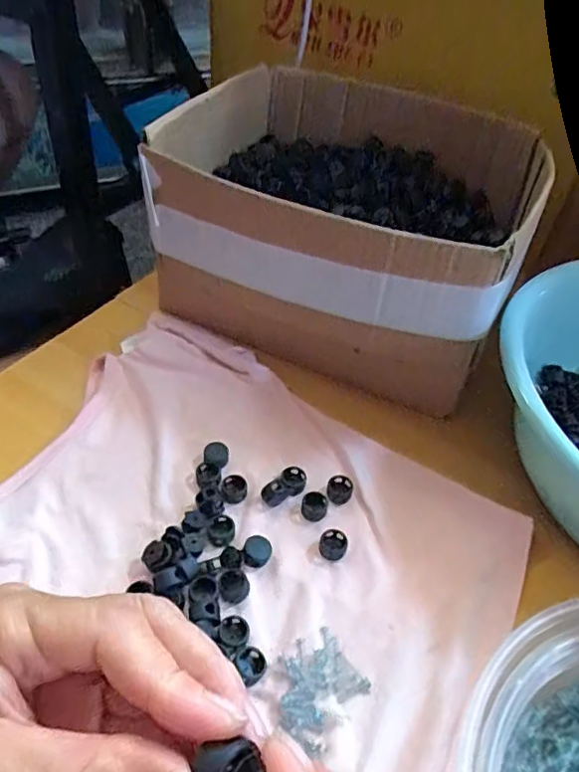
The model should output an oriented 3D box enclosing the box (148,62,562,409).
[{"bbox_3d":[0.047,-0.145,0.490,0.263,0.144,0.260,19,47,11],"label":"box"}]

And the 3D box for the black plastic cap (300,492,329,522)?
[{"bbox_3d":[0.017,0.079,0.372,0.017,0.006,0.018,3,46,-4],"label":"black plastic cap"}]

